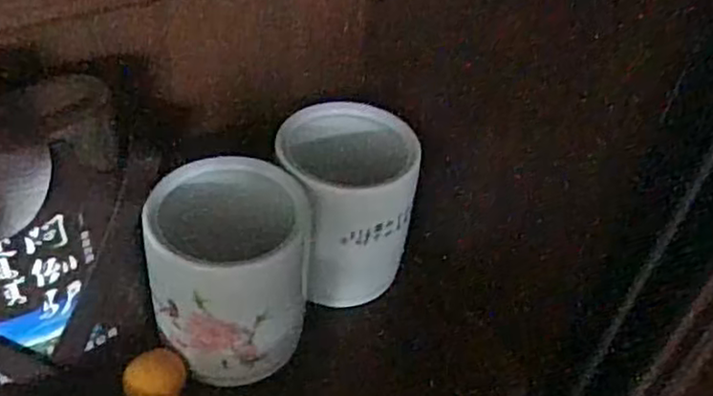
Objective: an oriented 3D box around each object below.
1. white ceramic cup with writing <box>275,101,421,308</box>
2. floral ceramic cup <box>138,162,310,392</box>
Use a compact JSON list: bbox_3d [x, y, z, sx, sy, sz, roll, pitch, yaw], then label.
[{"bbox_3d":[-0.008,0.005,0.497,0.087,0.108,0.100,-5,45,-12],"label":"white ceramic cup with writing"},{"bbox_3d":[-0.078,0.046,0.436,0.091,0.108,0.088,-4,45,-11],"label":"floral ceramic cup"}]

